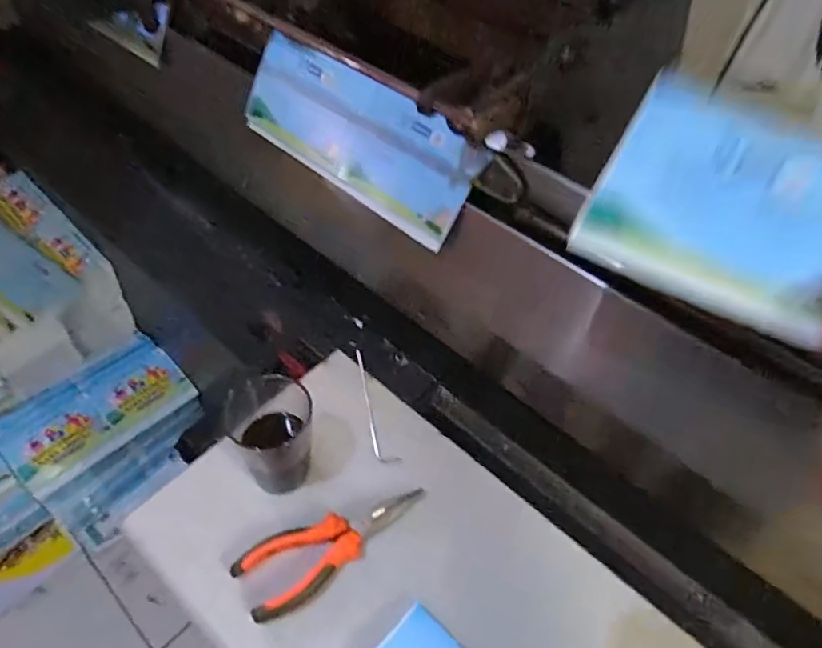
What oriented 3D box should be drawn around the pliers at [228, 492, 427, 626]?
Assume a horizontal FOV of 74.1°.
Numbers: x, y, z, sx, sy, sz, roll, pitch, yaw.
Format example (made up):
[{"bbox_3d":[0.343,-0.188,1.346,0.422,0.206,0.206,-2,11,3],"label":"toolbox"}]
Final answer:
[{"bbox_3d":[-0.063,0.167,0.434,0.150,0.024,0.058,-35,58,-23],"label":"pliers"}]

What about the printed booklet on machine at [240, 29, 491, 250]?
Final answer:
[{"bbox_3d":[-0.057,-0.197,0.577,0.301,0.113,0.028,37,23,23],"label":"printed booklet on machine"}]

